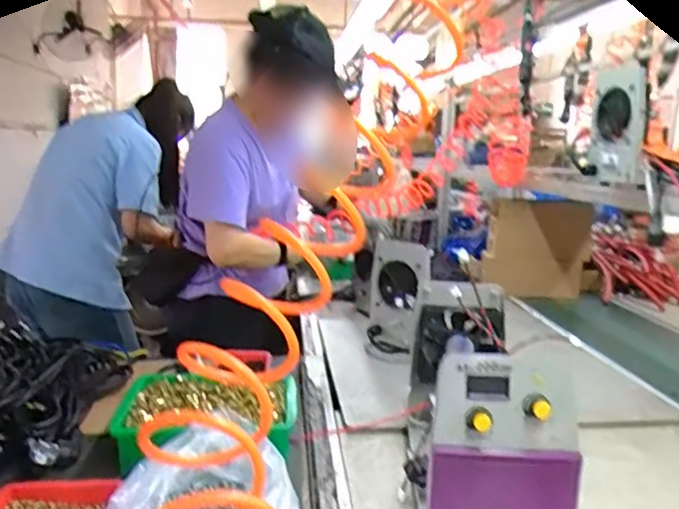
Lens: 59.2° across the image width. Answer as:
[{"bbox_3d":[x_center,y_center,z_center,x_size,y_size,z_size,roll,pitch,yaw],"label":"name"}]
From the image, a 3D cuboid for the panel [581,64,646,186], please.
[{"bbox_3d":[0.573,-0.268,1.251,0.036,0.236,0.146,-10,20,-18],"label":"panel"}]

